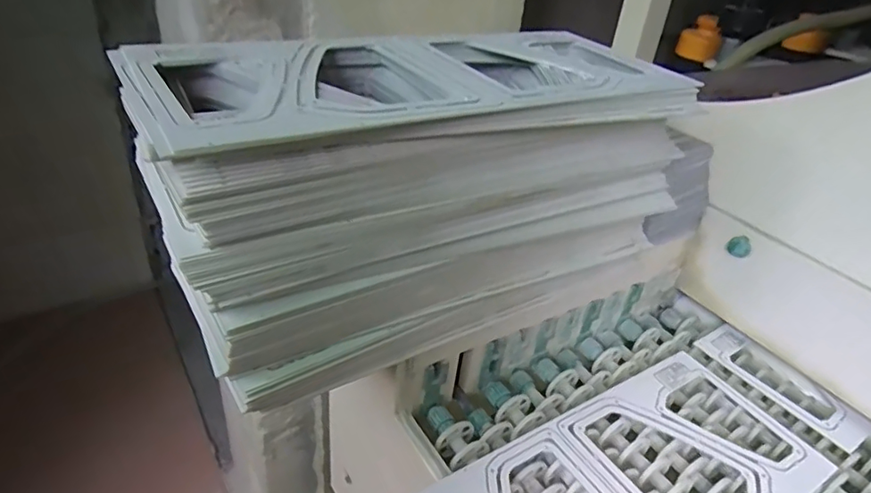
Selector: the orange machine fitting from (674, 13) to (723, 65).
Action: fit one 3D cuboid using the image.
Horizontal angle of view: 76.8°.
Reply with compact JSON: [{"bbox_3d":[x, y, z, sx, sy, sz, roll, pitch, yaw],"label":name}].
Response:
[{"bbox_3d":[0.517,-0.402,1.072,0.066,0.076,0.074,8,34,3],"label":"orange machine fitting"}]

